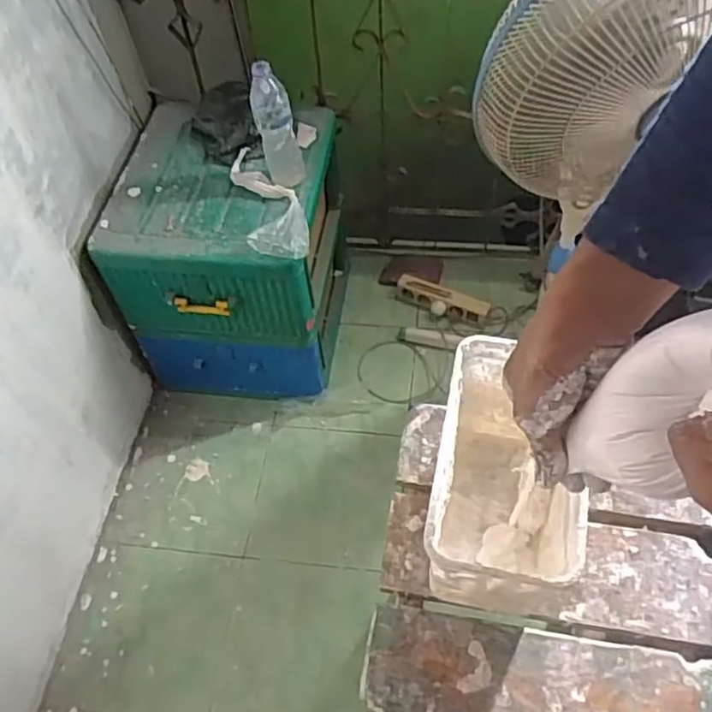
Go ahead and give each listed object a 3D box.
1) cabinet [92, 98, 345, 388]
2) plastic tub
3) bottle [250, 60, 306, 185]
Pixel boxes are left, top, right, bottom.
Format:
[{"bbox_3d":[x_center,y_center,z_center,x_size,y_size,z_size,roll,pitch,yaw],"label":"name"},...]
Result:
[{"bbox_3d":[-0.253,-0.220,1.466,0.393,0.489,0.454,3,55,6],"label":"cabinet"},{"bbox_3d":[0.127,0.113,0.571,0.114,0.150,0.194,8,55,10],"label":"plastic tub"},{"bbox_3d":[-0.141,-0.416,1.184,0.072,0.209,0.059,-10,54,-3],"label":"bottle"}]

